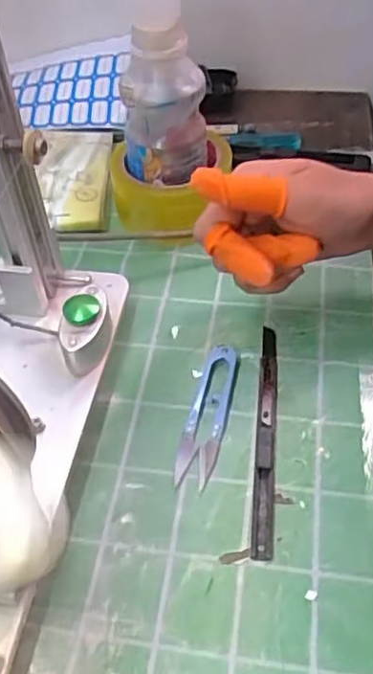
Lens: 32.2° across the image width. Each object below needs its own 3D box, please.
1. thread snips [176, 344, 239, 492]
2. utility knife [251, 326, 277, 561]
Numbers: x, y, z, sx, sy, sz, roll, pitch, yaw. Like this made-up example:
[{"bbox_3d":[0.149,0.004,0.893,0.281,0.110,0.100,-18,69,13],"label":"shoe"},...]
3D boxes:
[{"bbox_3d":[0.014,0.046,0.406,0.023,0.005,0.103,10,51,11],"label":"thread snips"},{"bbox_3d":[0.049,0.056,0.394,0.012,0.005,0.159,3,50,6],"label":"utility knife"}]

